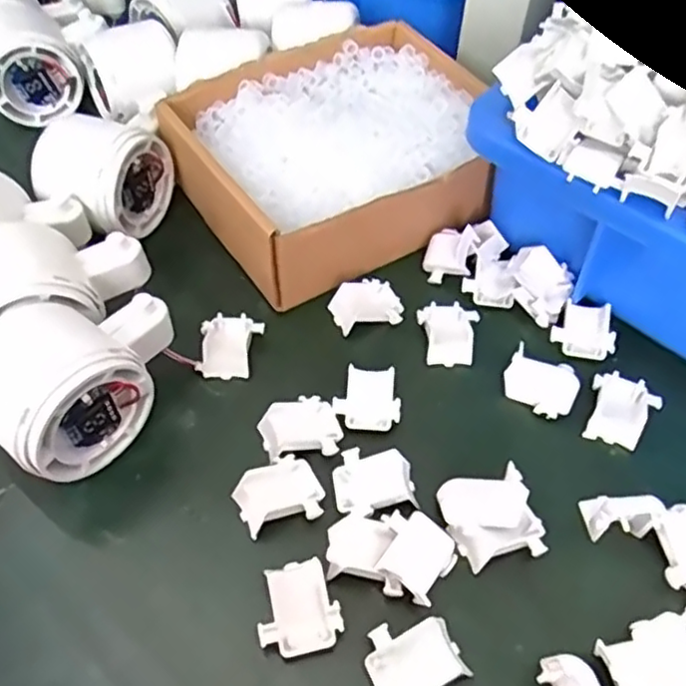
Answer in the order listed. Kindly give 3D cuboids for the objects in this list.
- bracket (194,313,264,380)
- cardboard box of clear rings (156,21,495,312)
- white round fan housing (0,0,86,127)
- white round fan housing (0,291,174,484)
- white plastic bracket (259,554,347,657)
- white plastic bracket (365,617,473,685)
[{"bbox_3d":[-0.055,0.001,0.323,0.027,0.009,0.033,7,53,5],"label":"bracket"},{"bbox_3d":[0.001,-0.110,0.378,0.168,0.043,0.136,-25,57,-19],"label":"cardboard box of clear rings"},{"bbox_3d":[-0.220,-0.198,0.447,0.058,0.047,0.121,-26,57,-19],"label":"white round fan housing"},{"bbox_3d":[-0.110,0.010,0.279,0.053,0.063,0.082,33,59,22],"label":"white round fan housing"},{"bbox_3d":[-0.017,0.096,0.247,0.029,0.010,0.033,-10,53,-8],"label":"white plastic bracket"},{"bbox_3d":[0.024,0.111,0.235,0.031,0.010,0.029,-21,55,-16],"label":"white plastic bracket"}]

